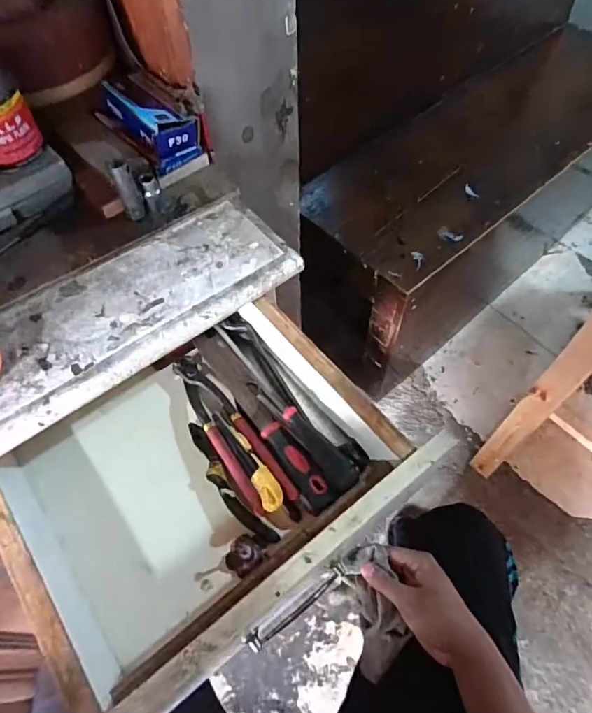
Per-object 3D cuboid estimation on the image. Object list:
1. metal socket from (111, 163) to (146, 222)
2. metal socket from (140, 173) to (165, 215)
[{"bbox_3d":[-0.182,-0.179,0.515,0.019,0.065,0.019,-19,59,-10],"label":"metal socket"},{"bbox_3d":[-0.162,-0.186,0.533,0.016,0.039,0.019,-12,59,-6],"label":"metal socket"}]

